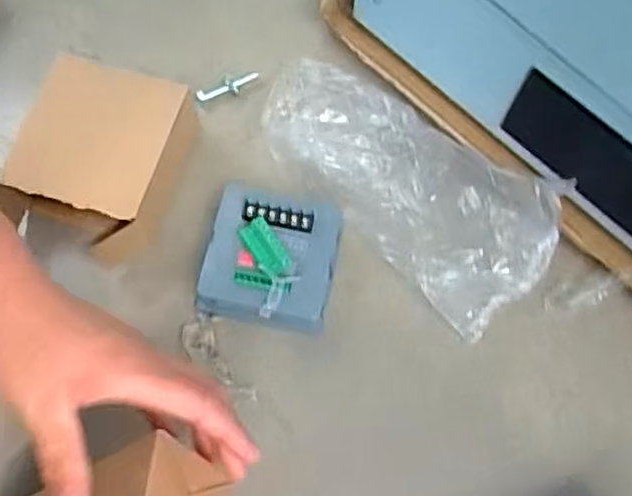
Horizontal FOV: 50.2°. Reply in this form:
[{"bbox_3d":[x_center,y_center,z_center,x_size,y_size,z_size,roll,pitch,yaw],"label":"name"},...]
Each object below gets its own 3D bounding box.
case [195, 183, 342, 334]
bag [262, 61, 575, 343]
[{"bbox_3d":[-0.032,0.008,0.512,0.092,0.057,0.094,10,71,4],"label":"case"},{"bbox_3d":[0.073,-0.059,0.542,0.122,0.048,0.254,-42,75,-13],"label":"bag"}]

